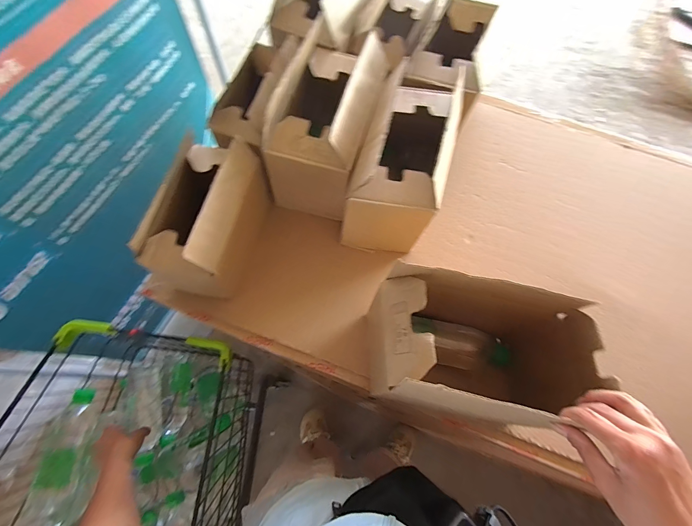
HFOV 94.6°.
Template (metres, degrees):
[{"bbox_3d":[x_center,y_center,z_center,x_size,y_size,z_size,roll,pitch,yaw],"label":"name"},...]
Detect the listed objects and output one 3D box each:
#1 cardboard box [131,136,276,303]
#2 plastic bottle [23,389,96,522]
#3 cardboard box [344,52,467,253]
[{"bbox_3d":[-0.199,-0.068,0.467,0.107,0.148,0.198,14,71,2],"label":"cardboard box"},{"bbox_3d":[-0.522,0.359,0.586,0.054,0.063,0.237,14,85,3],"label":"plastic bottle"},{"bbox_3d":[0.088,-0.156,0.529,0.131,0.214,0.236,14,71,2],"label":"cardboard box"}]

